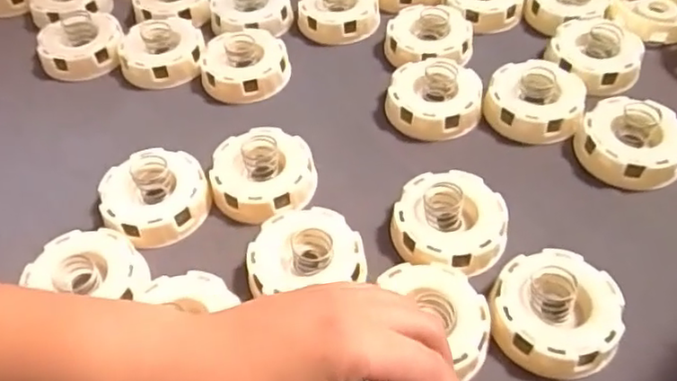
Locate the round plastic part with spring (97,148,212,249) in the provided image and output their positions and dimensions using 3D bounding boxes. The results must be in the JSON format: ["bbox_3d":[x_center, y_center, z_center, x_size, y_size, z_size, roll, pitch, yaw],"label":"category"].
[{"bbox_3d":[-0.115,0.005,0.389,0.065,0.023,0.063,-2,51,3],"label":"round plastic part with spring"}]

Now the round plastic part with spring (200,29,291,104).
[{"bbox_3d":[-0.071,-0.097,0.473,0.064,0.023,0.066,-2,51,3],"label":"round plastic part with spring"}]

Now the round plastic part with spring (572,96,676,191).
[{"bbox_3d":[0.188,-0.030,0.395,0.064,0.029,0.056,26,58,23],"label":"round plastic part with spring"}]

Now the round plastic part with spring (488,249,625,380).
[{"bbox_3d":[0.114,0.064,0.326,0.063,0.027,0.065,-2,51,3],"label":"round plastic part with spring"}]

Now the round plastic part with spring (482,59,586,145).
[{"bbox_3d":[0.137,-0.065,0.426,0.062,0.019,0.061,-2,51,3],"label":"round plastic part with spring"}]

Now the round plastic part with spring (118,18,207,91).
[{"bbox_3d":[-0.139,-0.110,0.487,0.064,0.022,0.067,-2,51,3],"label":"round plastic part with spring"}]

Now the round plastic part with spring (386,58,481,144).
[{"bbox_3d":[0.067,-0.067,0.438,0.064,0.021,0.064,-2,51,3],"label":"round plastic part with spring"}]

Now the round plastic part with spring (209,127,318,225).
[{"bbox_3d":[-0.048,-0.010,0.397,0.064,0.024,0.066,-2,51,3],"label":"round plastic part with spring"}]

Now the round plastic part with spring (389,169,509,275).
[{"bbox_3d":[0.066,0.021,0.365,0.063,0.026,0.066,-2,51,3],"label":"round plastic part with spring"}]

